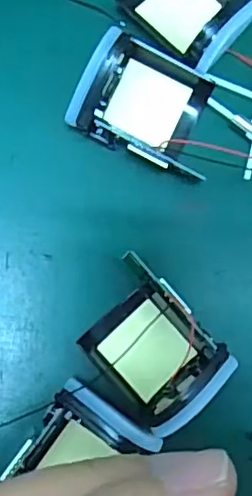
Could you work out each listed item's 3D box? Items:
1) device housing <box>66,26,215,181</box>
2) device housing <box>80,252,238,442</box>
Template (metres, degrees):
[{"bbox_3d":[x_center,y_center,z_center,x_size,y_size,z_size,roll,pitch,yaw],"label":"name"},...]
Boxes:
[{"bbox_3d":[0.008,-0.051,0.207,0.046,0.021,0.038,25,82,-2],"label":"device housing"},{"bbox_3d":[0.008,0.033,0.202,0.037,0.016,0.049,-42,89,-8],"label":"device housing"}]

